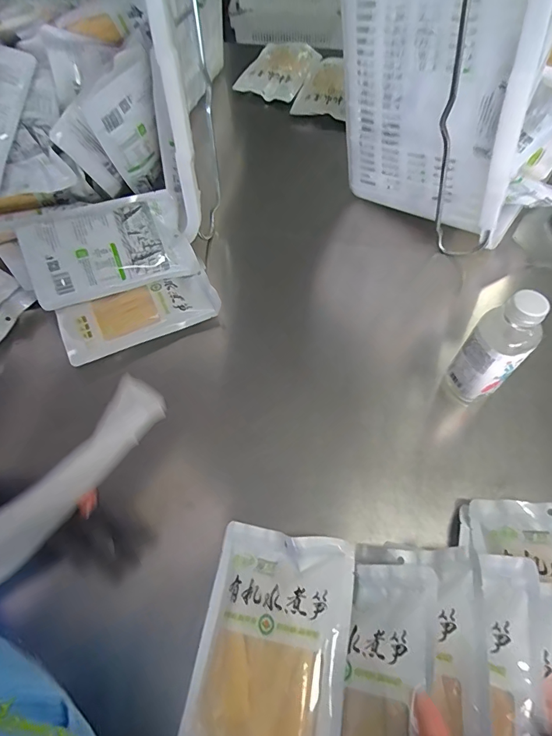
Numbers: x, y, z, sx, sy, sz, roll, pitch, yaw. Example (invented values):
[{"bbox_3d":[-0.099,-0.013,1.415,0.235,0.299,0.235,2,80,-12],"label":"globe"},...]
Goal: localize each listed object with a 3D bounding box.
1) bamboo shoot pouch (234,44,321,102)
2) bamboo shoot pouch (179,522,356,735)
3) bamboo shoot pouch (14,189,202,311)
[{"bbox_3d":[0.013,-0.777,1.075,0.155,0.043,0.245,21,61,13],"label":"bamboo shoot pouch"},{"bbox_3d":[-0.013,0.294,0.406,0.156,0.023,0.252,-3,56,26],"label":"bamboo shoot pouch"},{"bbox_3d":[-0.269,-0.193,0.669,0.252,0.043,0.159,-23,94,-18],"label":"bamboo shoot pouch"}]

